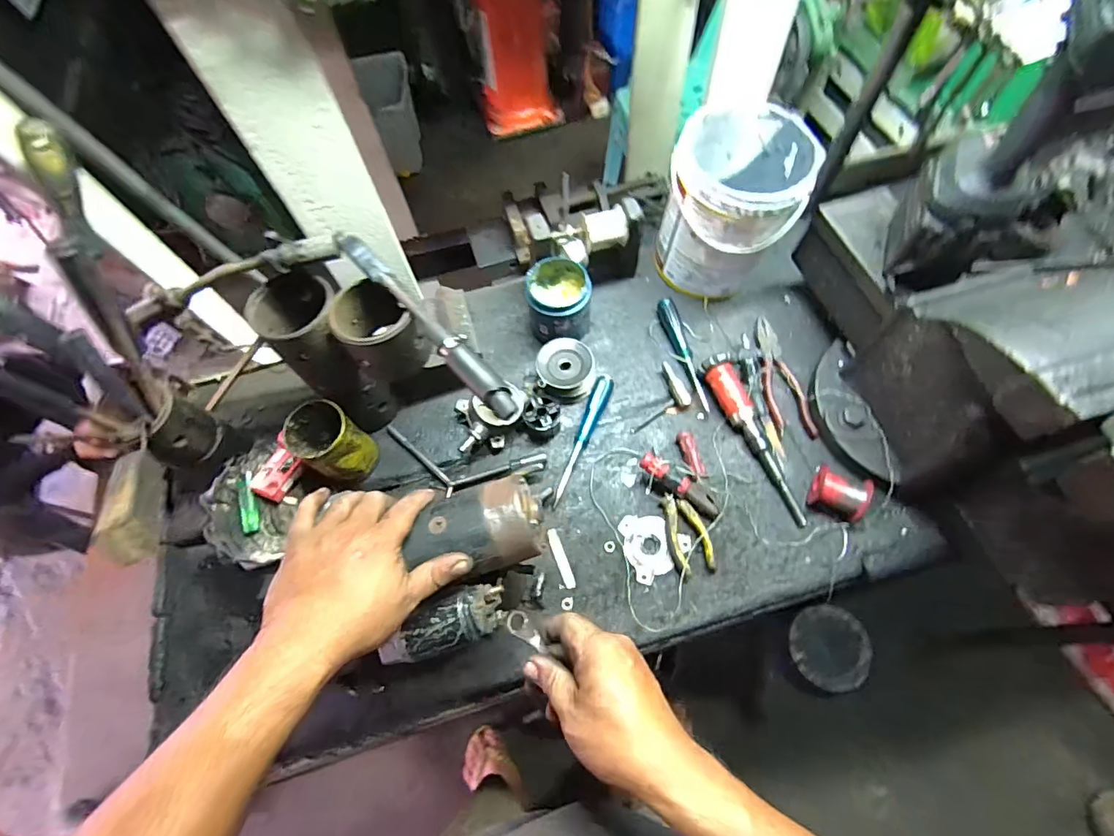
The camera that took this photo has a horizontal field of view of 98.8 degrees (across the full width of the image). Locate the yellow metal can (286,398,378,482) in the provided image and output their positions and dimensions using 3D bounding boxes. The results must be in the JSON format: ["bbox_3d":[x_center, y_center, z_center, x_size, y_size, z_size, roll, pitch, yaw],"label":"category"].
[{"bbox_3d":[-0.291,0.034,0.624,0.077,0.103,0.075,28,70,15],"label":"yellow metal can"}]

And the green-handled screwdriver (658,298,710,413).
[{"bbox_3d":[0.191,-0.098,0.704,0.026,0.022,0.186,-16,65,-4],"label":"green-handled screwdriver"}]

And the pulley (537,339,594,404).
[{"bbox_3d":[0.014,-0.069,0.696,0.082,0.047,0.085,5,65,6],"label":"pulley"}]

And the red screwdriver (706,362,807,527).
[{"bbox_3d":[0.268,0.030,0.631,0.041,0.043,0.229,-21,65,-6],"label":"red screwdriver"}]

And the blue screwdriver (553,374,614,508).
[{"bbox_3d":[0.037,0.027,0.657,0.024,0.029,0.193,18,67,12],"label":"blue screwdriver"}]

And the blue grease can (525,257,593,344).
[{"bbox_3d":[0.004,-0.171,0.710,0.091,0.096,0.093,-5,65,1],"label":"blue grease can"}]

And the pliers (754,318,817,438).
[{"bbox_3d":[0.312,-0.061,0.686,0.052,0.017,0.197,-10,65,-1],"label":"pliers"}]

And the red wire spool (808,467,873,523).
[{"bbox_3d":[0.347,0.096,0.592,0.060,0.044,0.046,18,67,11],"label":"red wire spool"}]

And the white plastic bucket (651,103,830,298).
[{"bbox_3d":[0.252,-0.307,0.693,0.170,0.192,0.177,-1,65,3],"label":"white plastic bucket"}]

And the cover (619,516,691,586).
[{"bbox_3d":[0.123,0.157,0.611,0.080,0.005,0.082,-23,66,-7],"label":"cover"}]

